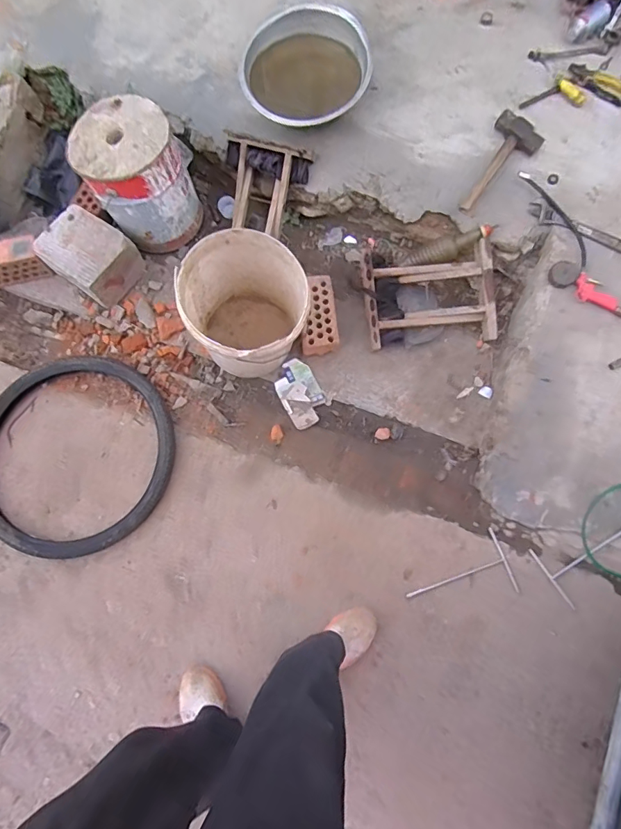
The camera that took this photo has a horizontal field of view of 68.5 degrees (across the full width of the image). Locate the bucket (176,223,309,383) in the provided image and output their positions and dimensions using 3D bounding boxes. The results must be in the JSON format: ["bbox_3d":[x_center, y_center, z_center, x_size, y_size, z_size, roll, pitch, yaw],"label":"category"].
[{"bbox_3d":[-0.169,-0.260,1.291,0.308,0.391,0.334,0,75,1],"label":"bucket"}]

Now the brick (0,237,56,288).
[{"bbox_3d":[-0.997,-0.501,1.498,0.245,0.126,0.092,-15,75,-2],"label":"brick"}]

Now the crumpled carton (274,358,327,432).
[{"bbox_3d":[-0.033,-0.068,1.433,0.125,0.020,0.211,-28,76,-7],"label":"crumpled carton"}]

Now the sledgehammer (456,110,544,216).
[{"bbox_3d":[0.556,-0.735,1.363,0.146,0.050,0.293,34,103,9],"label":"sledgehammer"}]

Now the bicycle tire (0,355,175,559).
[{"bbox_3d":[-0.717,0.115,1.393,0.605,0.045,0.607,29,77,8],"label":"bicycle tire"}]

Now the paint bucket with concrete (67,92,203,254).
[{"bbox_3d":[-0.522,-0.735,1.425,0.298,0.352,0.286,0,75,2],"label":"paint bucket with concrete"}]

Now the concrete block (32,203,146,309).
[{"bbox_3d":[-0.711,-0.517,1.483,0.258,0.163,0.231,31,79,9],"label":"concrete block"}]

